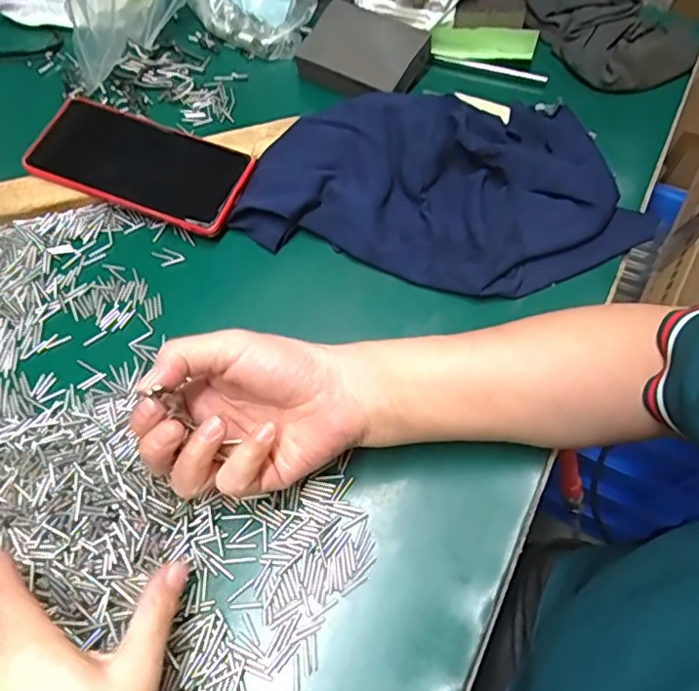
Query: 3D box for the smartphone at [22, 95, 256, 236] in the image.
[{"bbox_3d":[-0.162,-0.143,0.445,0.168,0.016,0.079,18,66,10],"label":"smartphone"}]

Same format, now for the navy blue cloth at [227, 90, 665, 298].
[{"bbox_3d":[0.076,-0.127,0.441,0.295,0.043,0.188,12,62,5],"label":"navy blue cloth"}]

